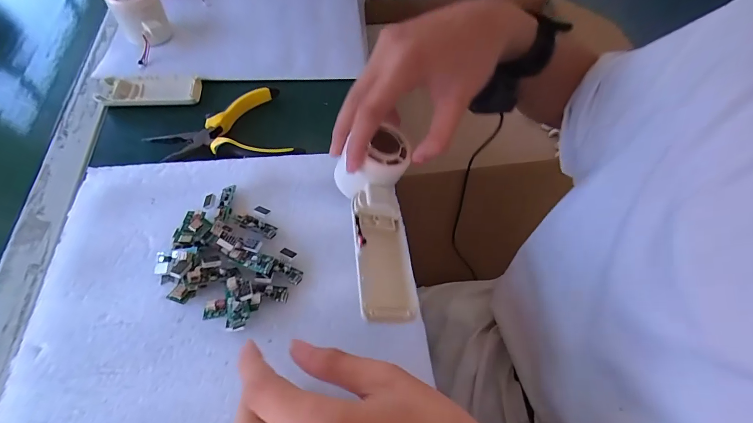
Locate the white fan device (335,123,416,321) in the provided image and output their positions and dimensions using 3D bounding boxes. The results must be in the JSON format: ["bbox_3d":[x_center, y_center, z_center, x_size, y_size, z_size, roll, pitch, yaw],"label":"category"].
[{"bbox_3d":[-0.001,0.004,0.271,0.059,0.043,0.156,-2,69,-2],"label":"white fan device"}]

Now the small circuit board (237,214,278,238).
[{"bbox_3d":[-0.100,0.011,0.286,0.033,0.007,0.013,21,59,9],"label":"small circuit board"}]

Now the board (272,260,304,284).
[{"bbox_3d":[-0.069,0.046,0.265,0.024,0.004,0.011,31,60,0],"label":"board"}]

